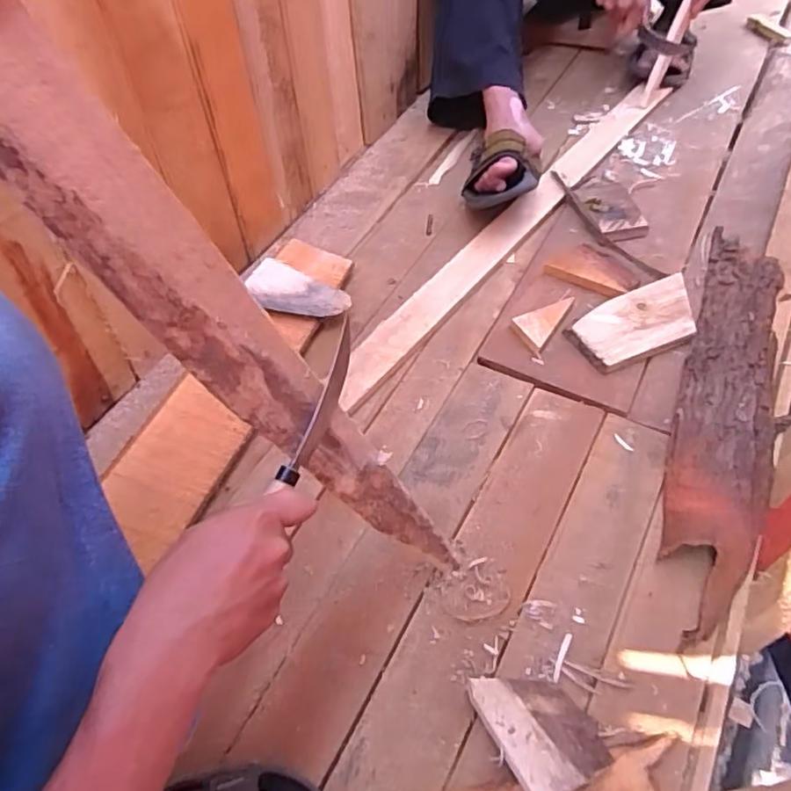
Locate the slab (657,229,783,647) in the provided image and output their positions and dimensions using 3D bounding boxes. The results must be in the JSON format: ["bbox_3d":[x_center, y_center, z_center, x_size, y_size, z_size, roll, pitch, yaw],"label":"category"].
[{"bbox_3d":[0.385,0.000,0.723,0.099,0.043,0.556,18,57,16],"label":"slab"}]

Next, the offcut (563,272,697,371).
[{"bbox_3d":[0.311,-0.092,0.805,0.173,0.023,0.093,-20,56,-11],"label":"offcut"}]

